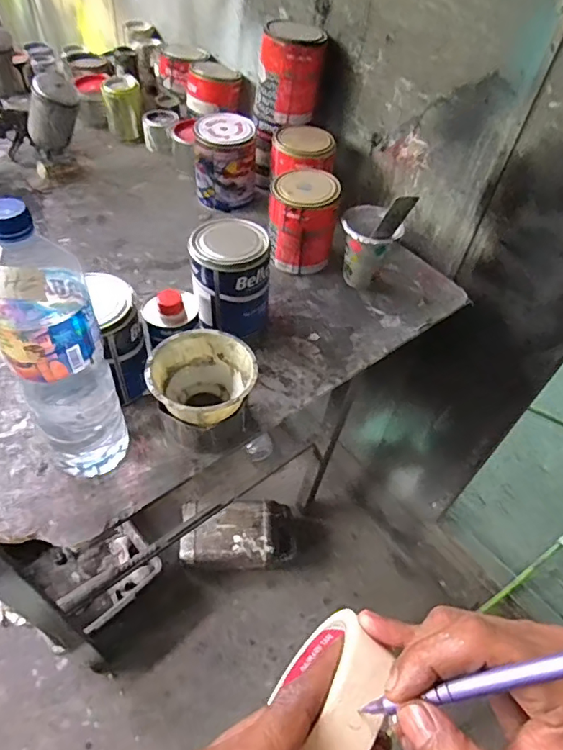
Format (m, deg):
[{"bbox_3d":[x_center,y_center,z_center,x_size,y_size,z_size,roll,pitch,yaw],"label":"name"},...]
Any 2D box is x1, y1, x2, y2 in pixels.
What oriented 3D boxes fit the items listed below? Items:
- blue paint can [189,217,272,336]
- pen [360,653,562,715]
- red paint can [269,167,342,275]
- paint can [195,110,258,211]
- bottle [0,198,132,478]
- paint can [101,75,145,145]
[{"bbox_3d":[-0.071,-0.129,0.722,0.104,0.147,0.095,7,50,-2],"label":"blue paint can"},{"bbox_3d":[0.081,0.110,0.186,0.004,0.126,0.007,27,40,-39],"label":"pen"},{"bbox_3d":[0.034,-0.246,0.833,0.101,0.134,0.099,4,50,-4],"label":"red paint can"},{"bbox_3d":[-0.100,-0.383,0.930,0.106,0.135,0.106,4,50,-4],"label":"paint can"},{"bbox_3d":[-0.214,-0.014,0.498,0.085,0.321,0.087,-17,54,-20],"label":"bottle"},{"bbox_3d":[-0.330,-0.556,1.071,0.077,0.106,0.078,-9,51,-13],"label":"paint can"}]

